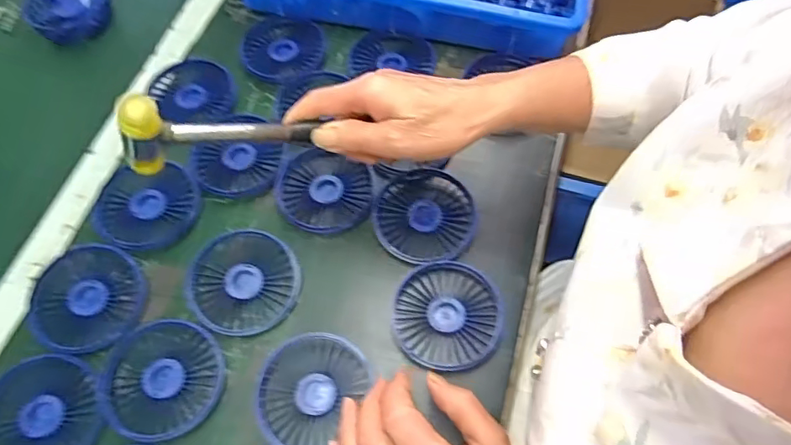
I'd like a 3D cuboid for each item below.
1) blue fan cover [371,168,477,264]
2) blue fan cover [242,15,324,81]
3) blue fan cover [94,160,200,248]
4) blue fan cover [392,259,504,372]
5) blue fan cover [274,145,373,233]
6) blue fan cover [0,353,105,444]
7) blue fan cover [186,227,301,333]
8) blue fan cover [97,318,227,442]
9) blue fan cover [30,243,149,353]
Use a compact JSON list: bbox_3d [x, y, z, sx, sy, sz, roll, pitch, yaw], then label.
[{"bbox_3d":[0.026,-0.007,0.477,0.087,0.009,0.091,7,63,6],"label":"blue fan cover"},{"bbox_3d":[-0.118,-0.183,0.564,0.081,0.013,0.090,4,63,5],"label":"blue fan cover"},{"bbox_3d":[-0.219,-0.014,0.481,0.083,0.021,0.083,10,64,8],"label":"blue fan cover"},{"bbox_3d":[0.042,0.075,0.437,0.084,0.019,0.089,7,63,6],"label":"blue fan cover"},{"bbox_3d":[-0.067,-0.027,0.484,0.087,0.010,0.078,19,65,12],"label":"blue fan cover"},{"bbox_3d":[-0.266,0.146,0.402,0.083,0.022,0.086,-19,64,-7],"label":"blue fan cover"},{"bbox_3d":[-0.126,0.048,0.445,0.089,0.015,0.086,-9,63,-2],"label":"blue fan cover"},{"bbox_3d":[-0.180,0.119,0.414,0.091,0.014,0.087,16,65,11],"label":"blue fan cover"},{"bbox_3d":[-0.251,0.063,0.443,0.083,0.021,0.086,-2,63,2],"label":"blue fan cover"}]

